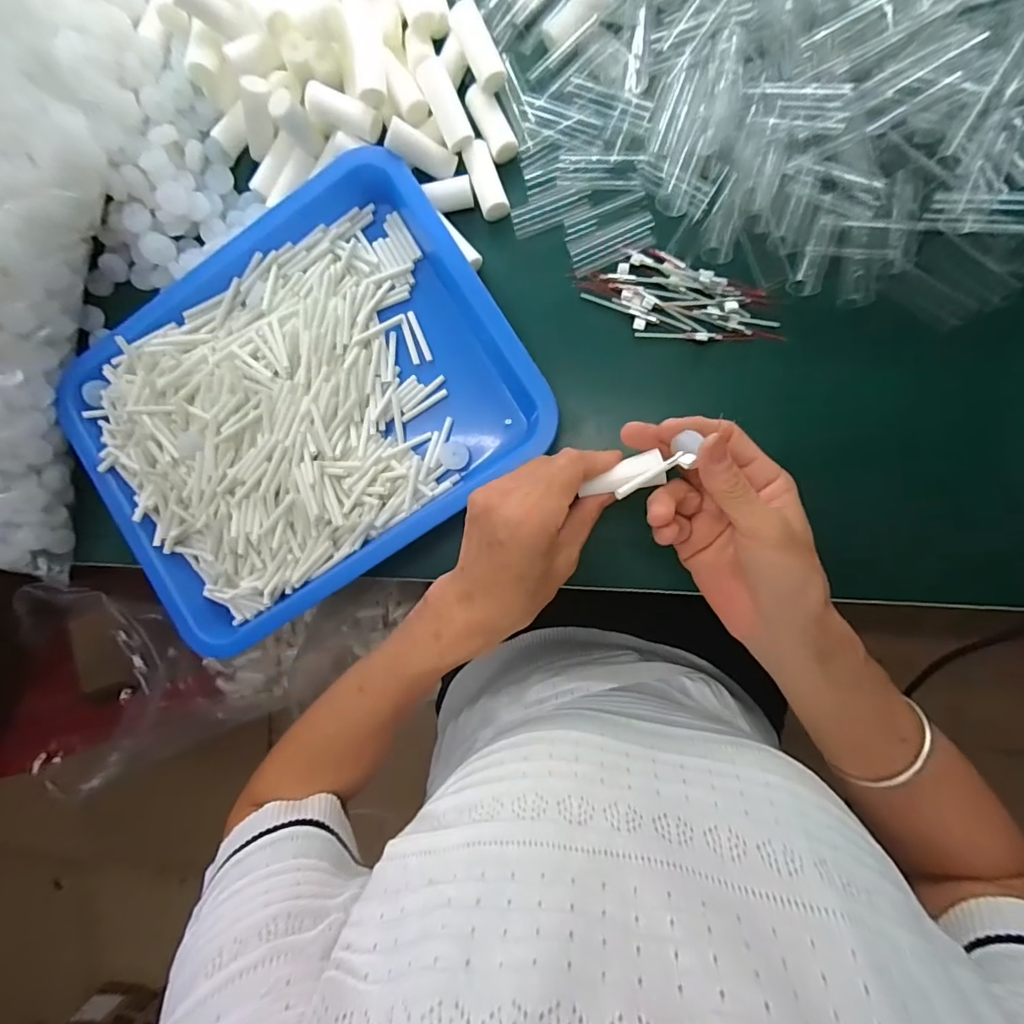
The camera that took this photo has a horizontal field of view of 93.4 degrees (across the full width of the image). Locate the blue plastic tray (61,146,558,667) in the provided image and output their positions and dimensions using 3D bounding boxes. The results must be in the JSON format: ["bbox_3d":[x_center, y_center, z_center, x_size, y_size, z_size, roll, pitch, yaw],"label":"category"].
[{"bbox_3d":[-0.159,-0.079,0.368,0.327,0.040,0.265,-32,87,7],"label":"blue plastic tray"}]

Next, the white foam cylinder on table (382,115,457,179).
[{"bbox_3d":[-0.065,-0.261,0.350,0.051,0.014,0.019,16,94,-25],"label":"white foam cylinder on table"}]

